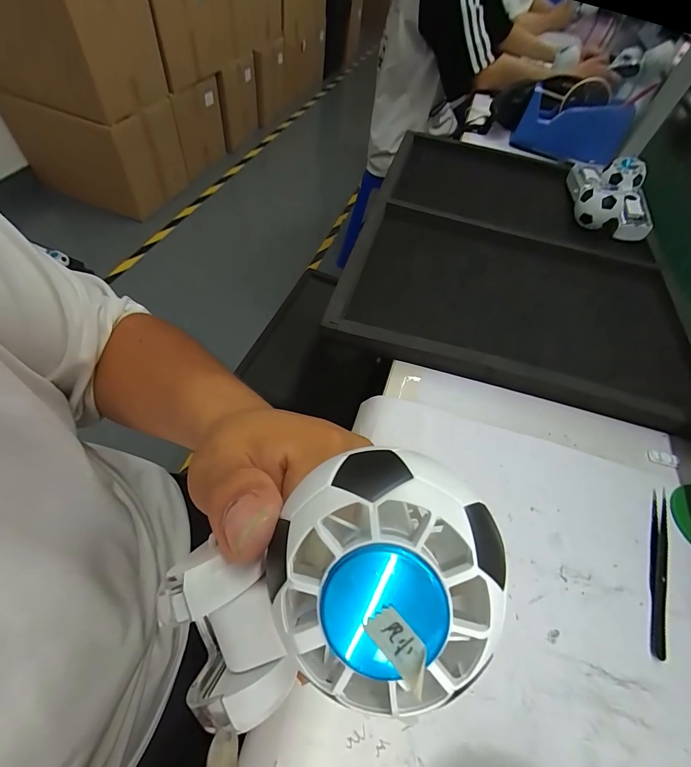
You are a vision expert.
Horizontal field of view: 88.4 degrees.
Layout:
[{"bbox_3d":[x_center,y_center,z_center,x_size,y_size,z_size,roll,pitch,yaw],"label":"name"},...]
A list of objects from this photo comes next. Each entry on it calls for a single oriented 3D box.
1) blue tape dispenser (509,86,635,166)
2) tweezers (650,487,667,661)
[{"bbox_3d":[0.483,-0.553,0.764,0.216,0.100,0.094,19,56,7],"label":"blue tape dispenser"},{"bbox_3d":[0.250,0.145,0.282,0.011,0.005,0.132,27,58,13],"label":"tweezers"}]

